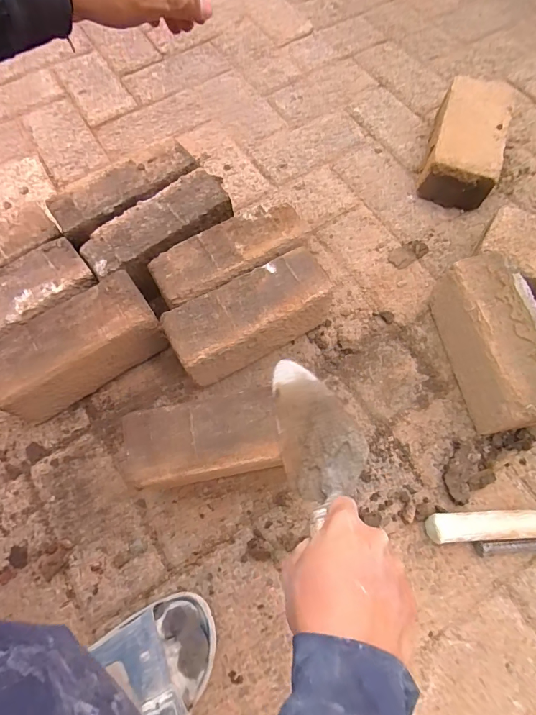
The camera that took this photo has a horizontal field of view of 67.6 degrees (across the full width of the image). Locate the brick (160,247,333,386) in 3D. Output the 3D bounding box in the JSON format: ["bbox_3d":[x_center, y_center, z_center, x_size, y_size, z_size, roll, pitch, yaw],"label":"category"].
[{"bbox_3d":[-0.024,-0.045,0.535,0.202,0.111,0.074,-28,71,-10],"label":"brick"}]

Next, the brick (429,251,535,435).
[{"bbox_3d":[0.289,-0.014,0.520,0.073,0.116,0.208,-10,68,-3],"label":"brick"}]

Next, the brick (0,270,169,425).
[{"bbox_3d":[-0.246,-0.008,0.529,0.205,0.110,0.081,-34,72,-12],"label":"brick"}]

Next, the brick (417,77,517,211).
[{"bbox_3d":[0.325,-0.354,0.669,0.111,0.084,0.219,17,70,8],"label":"brick"}]

